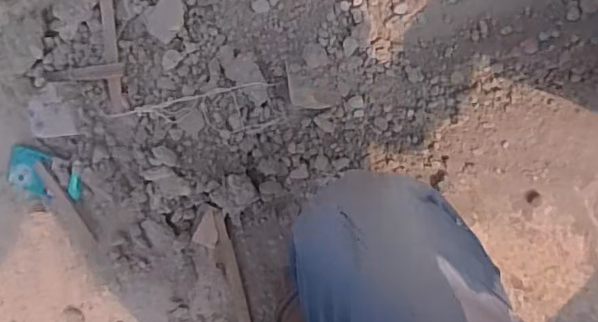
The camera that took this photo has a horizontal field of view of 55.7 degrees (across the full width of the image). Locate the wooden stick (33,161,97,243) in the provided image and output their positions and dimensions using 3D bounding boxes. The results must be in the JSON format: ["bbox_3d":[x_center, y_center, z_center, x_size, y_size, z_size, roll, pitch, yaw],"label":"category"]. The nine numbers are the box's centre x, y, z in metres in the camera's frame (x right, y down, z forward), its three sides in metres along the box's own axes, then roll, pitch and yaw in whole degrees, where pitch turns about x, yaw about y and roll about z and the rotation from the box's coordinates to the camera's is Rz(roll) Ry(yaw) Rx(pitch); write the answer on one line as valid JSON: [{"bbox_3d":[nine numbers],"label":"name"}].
[{"bbox_3d":[-0.334,0.057,0.815,0.017,0.005,0.138,-33,98,28],"label":"wooden stick"}]

